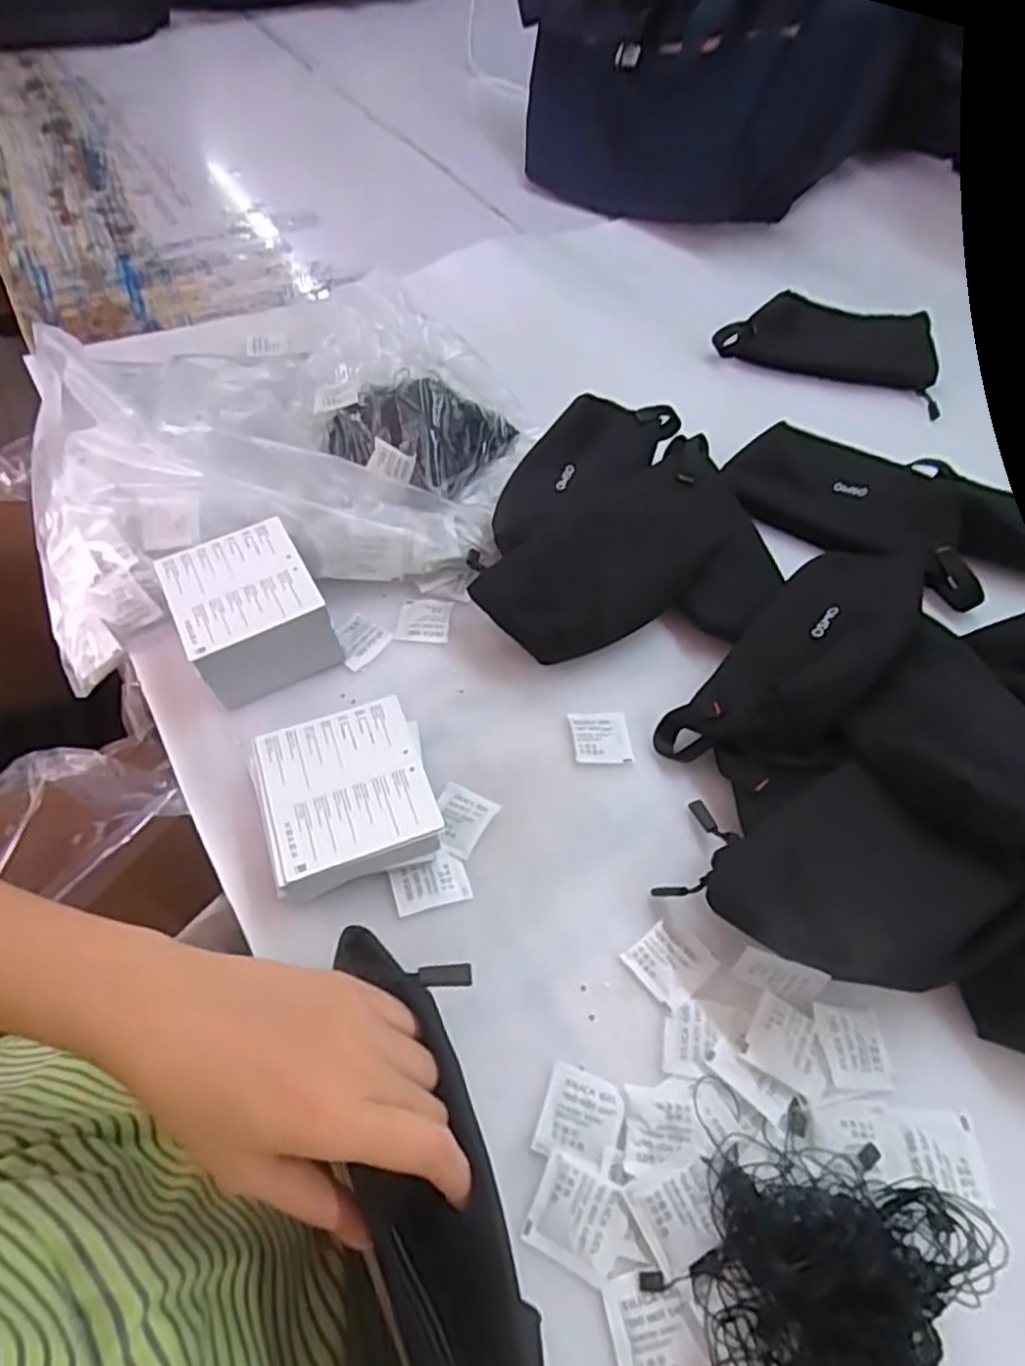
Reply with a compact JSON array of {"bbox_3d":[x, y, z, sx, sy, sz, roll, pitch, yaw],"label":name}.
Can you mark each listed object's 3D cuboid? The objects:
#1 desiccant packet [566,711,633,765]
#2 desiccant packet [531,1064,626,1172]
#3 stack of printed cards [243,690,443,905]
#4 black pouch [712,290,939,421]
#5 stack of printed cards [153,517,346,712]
[{"bbox_3d":[0.059,0.035,0.480,0.038,0.004,0.039,-5,54,-4],"label":"desiccant packet"},{"bbox_3d":[0.033,0.213,0.357,0.038,0.004,0.038,16,56,11],"label":"desiccant packet"},{"bbox_3d":[-0.100,0.071,0.437,0.099,0.038,0.107,-15,56,-11],"label":"stack of printed cards"},{"bbox_3d":[0.318,-0.342,0.727,0.214,0.032,0.083,17,98,7],"label":"black pouch"},{"bbox_3d":[-0.182,-0.049,0.506,0.090,0.064,0.102,-23,58,-16],"label":"stack of printed cards"}]

